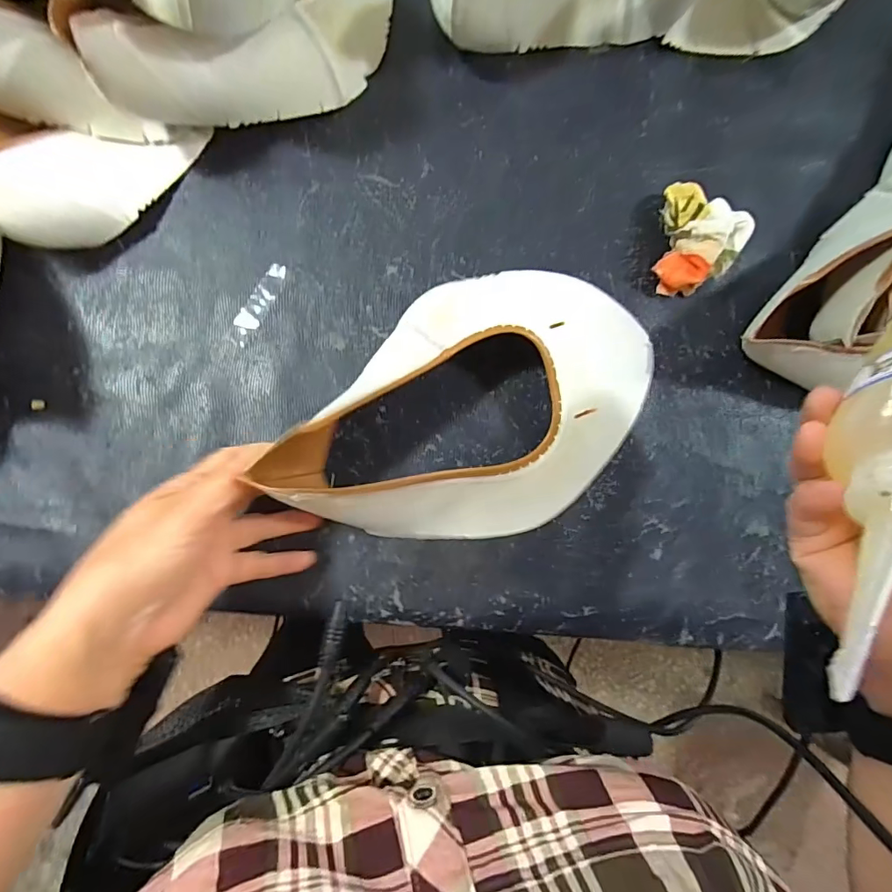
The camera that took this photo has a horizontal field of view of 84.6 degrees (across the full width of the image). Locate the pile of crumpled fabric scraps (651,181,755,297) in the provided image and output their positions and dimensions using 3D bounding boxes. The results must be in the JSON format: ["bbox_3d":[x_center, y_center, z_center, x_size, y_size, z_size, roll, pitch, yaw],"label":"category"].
[{"bbox_3d":[0.166,-0.135,0.316,0.051,0.038,0.065,10,87,0],"label":"pile of crumpled fabric scraps"}]

